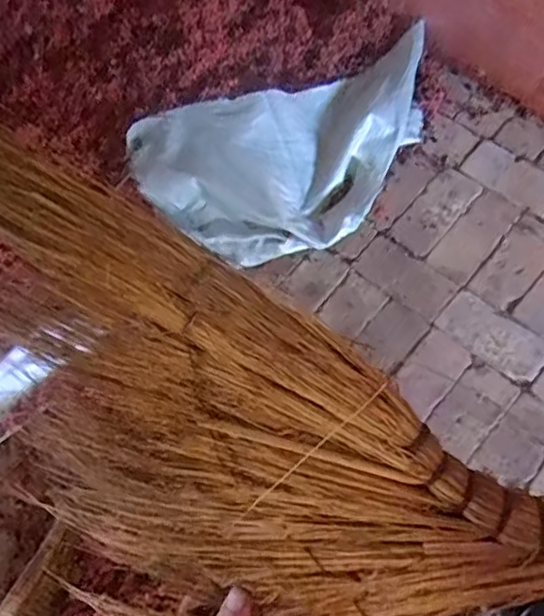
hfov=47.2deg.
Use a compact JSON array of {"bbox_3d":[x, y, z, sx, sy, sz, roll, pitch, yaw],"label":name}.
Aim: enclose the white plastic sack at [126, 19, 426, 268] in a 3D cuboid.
[{"bbox_3d":[0.057,-0.366,1.503,0.768,0.209,0.457,-18,66,2],"label":"white plastic sack"}]

